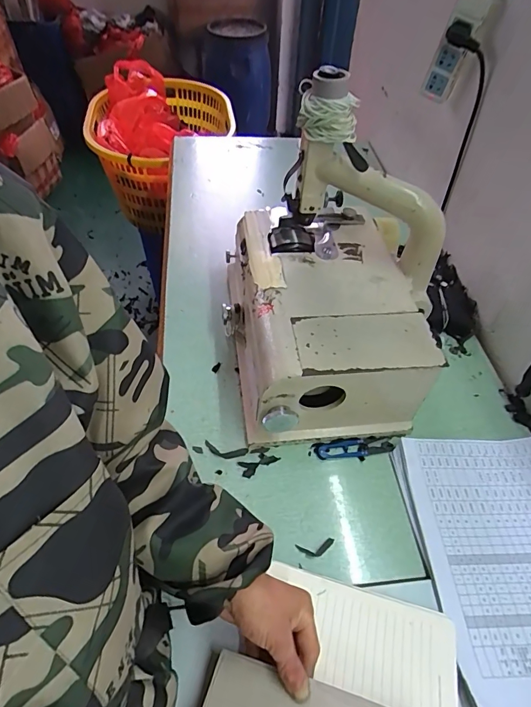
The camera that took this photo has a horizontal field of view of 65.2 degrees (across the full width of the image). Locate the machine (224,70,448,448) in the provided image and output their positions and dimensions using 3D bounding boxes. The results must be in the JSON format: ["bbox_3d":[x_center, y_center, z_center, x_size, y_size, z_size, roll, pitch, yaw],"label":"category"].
[{"bbox_3d":[0.092,-0.111,0.563,0.289,0.323,0.347,-5,52,-8],"label":"machine"}]

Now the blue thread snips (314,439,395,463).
[{"bbox_3d":[0.123,0.132,0.570,0.108,0.007,0.029,-1,52,-4],"label":"blue thread snips"}]

